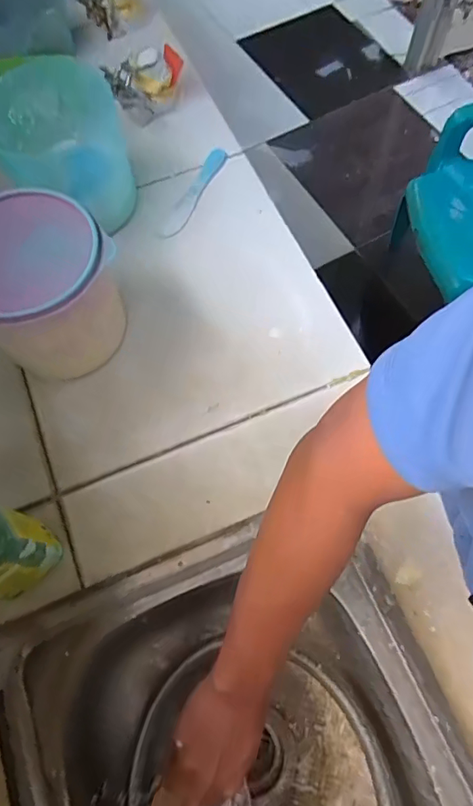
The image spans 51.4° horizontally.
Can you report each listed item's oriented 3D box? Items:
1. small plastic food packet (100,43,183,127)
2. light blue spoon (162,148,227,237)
[{"bbox_3d":[-0.128,-0.487,0.746,0.119,0.083,0.027,-35,37,-12],"label":"small plastic food packet"},{"bbox_3d":[-0.060,-0.307,0.707,0.027,0.011,0.163,25,71,12],"label":"light blue spoon"}]

